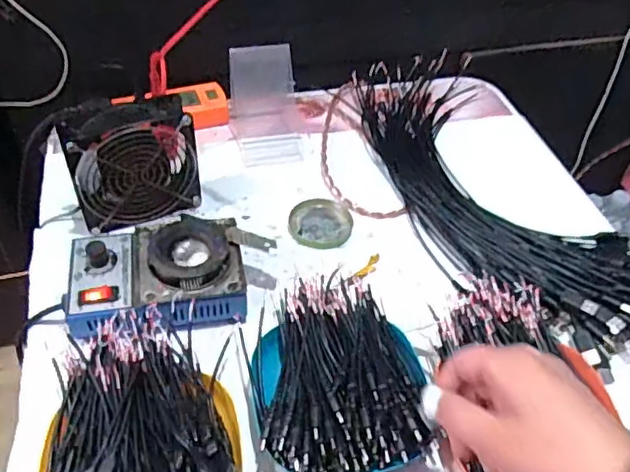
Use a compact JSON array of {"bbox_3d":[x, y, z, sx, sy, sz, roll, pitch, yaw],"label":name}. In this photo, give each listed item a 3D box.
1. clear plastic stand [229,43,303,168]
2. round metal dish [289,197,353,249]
[{"bbox_3d":[-0.056,-0.155,0.699,0.079,0.097,0.096,-4,48,-7],"label":"clear plastic stand"},{"bbox_3d":[0.007,-0.016,0.637,0.066,0.012,0.060,2,48,-2],"label":"round metal dish"}]

